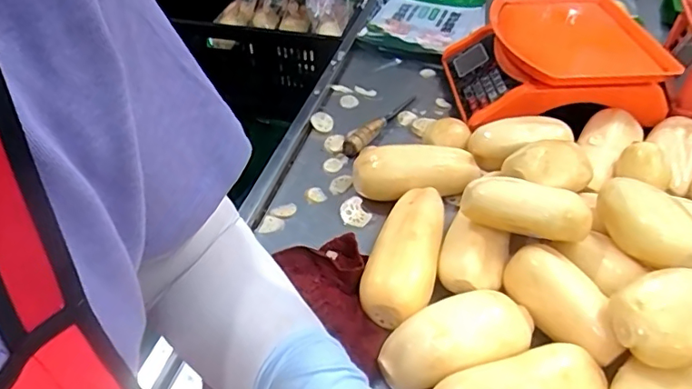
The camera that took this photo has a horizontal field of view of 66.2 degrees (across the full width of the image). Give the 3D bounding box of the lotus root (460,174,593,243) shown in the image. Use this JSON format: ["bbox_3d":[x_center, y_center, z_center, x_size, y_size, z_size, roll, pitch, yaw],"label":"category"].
[{"bbox_3d":[0.192,0.021,0.572,0.130,0.063,0.061,21,46,23],"label":"lotus root"}]

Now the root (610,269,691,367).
[{"bbox_3d":[0.290,0.111,0.470,0.114,0.057,0.075,-15,43,-15],"label":"root"}]

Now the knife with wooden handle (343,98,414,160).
[{"bbox_3d":[0.055,-0.112,0.829,0.029,0.021,0.191,25,47,25],"label":"knife with wooden handle"}]

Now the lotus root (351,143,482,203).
[{"bbox_3d":[0.092,-0.025,0.704,0.165,0.061,0.072,-4,41,-5],"label":"lotus root"}]

